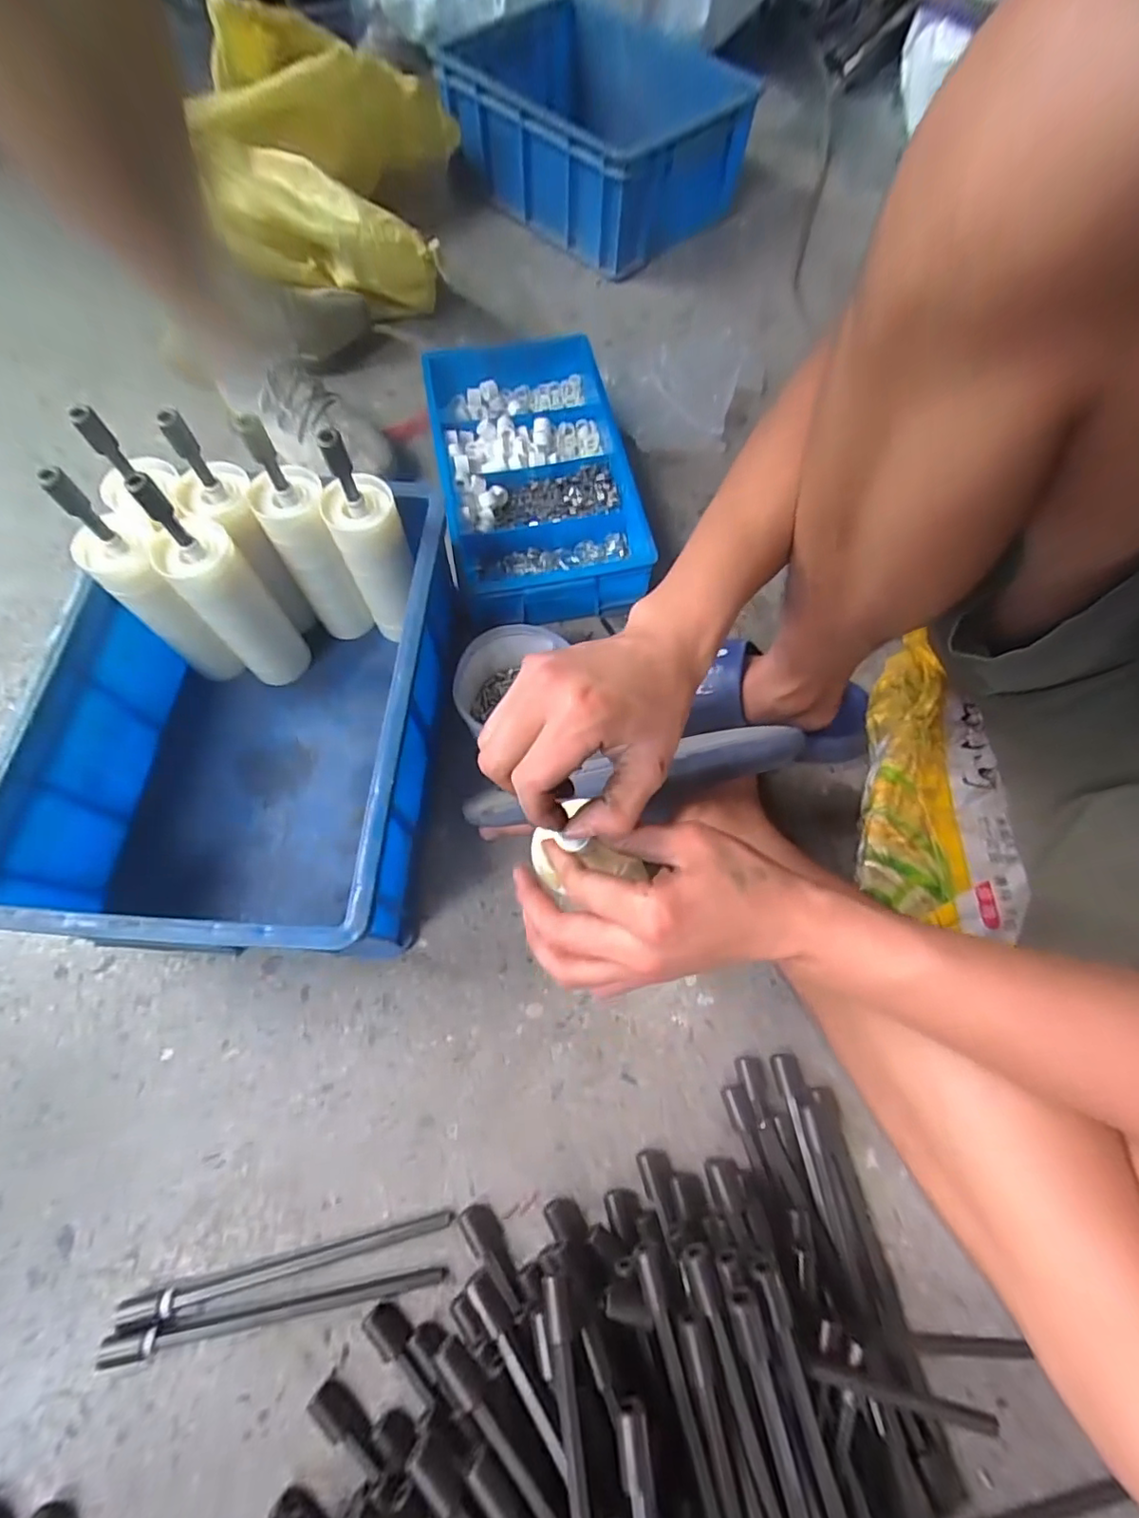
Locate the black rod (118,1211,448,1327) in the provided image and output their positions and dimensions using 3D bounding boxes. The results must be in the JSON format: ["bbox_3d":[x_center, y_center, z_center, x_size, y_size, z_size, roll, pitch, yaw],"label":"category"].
[{"bbox_3d":[-0.205,0.372,0.433,0.235,0.013,0.014,-12,68,-5],"label":"black rod"}]

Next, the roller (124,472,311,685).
[{"bbox_3d":[-0.302,-0.147,0.524,0.059,0.227,0.057,-36,72,-14],"label":"roller"}]

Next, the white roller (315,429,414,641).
[{"bbox_3d":[-0.174,-0.191,0.528,0.059,0.212,0.065,-20,69,-8],"label":"white roller"}]

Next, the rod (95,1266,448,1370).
[{"bbox_3d":[-0.208,0.395,0.419,0.235,0.011,0.016,-8,68,-3],"label":"rod"}]

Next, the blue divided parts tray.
[{"bbox_3d":[-0.039,-0.314,0.676,0.206,0.091,0.361,-11,68,-4],"label":"blue divided parts tray"}]

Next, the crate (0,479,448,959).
[{"bbox_3d":[-0.269,-0.032,0.522,0.289,0.153,0.376,3,68,1],"label":"crate"}]

